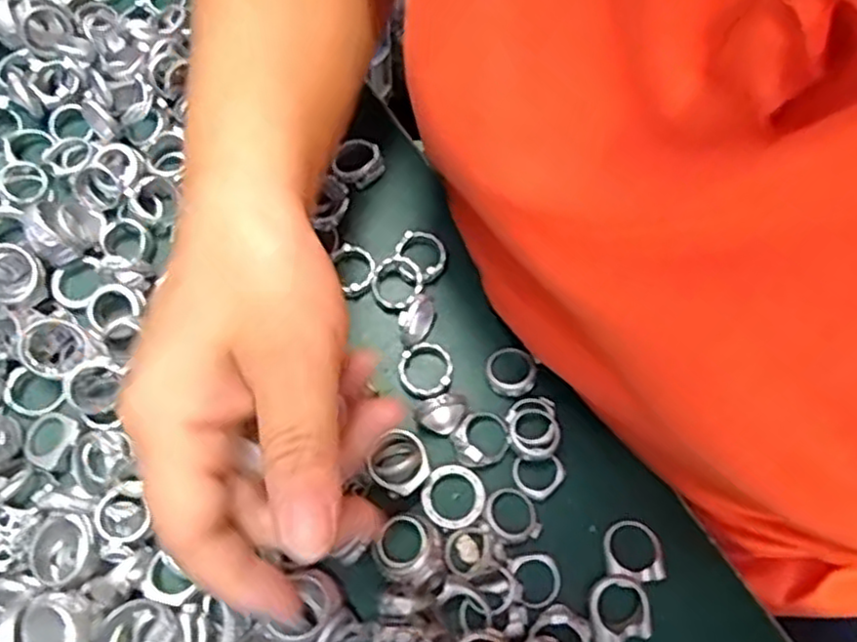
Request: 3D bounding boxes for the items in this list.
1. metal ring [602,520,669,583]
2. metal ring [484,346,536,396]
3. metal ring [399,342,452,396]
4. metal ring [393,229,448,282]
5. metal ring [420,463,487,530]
[{"bbox_3d":[0.081,0.091,0.283,0.022,0.006,0.024,0,69,-1],"label":"metal ring"},{"bbox_3d":[0.036,0.021,0.309,0.021,0.006,0.022,0,69,-1],"label":"metal ring"},{"bbox_3d":[-0.001,0.020,0.309,0.022,0.004,0.023,0,69,-1],"label":"metal ring"},{"bbox_3d":[-0.003,-0.032,0.326,0.024,0.008,0.020,35,77,12],"label":"metal ring"},{"bbox_3d":[0.010,0.071,0.290,0.025,0.004,0.025,0,69,-1],"label":"metal ring"}]

